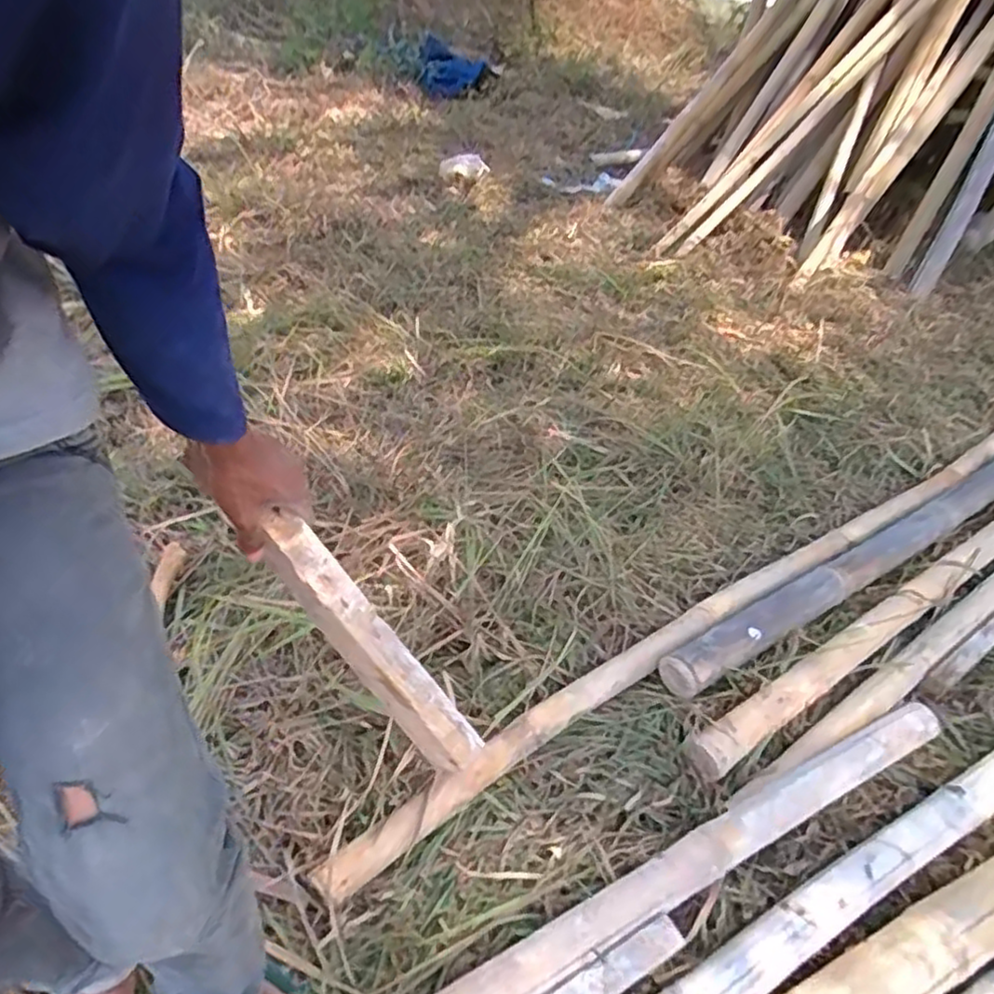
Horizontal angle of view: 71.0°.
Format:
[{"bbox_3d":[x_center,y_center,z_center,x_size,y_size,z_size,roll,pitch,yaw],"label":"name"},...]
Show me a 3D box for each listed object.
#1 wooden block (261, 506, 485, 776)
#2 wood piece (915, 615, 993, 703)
[{"bbox_3d":[-0.123,0.146,0.679,0.293,0.046,0.040,53,47,-8],"label":"wooden block"},{"bbox_3d":[0.939,0.260,1.326,0.482,0.032,0.038,-22,48,-29],"label":"wood piece"}]

